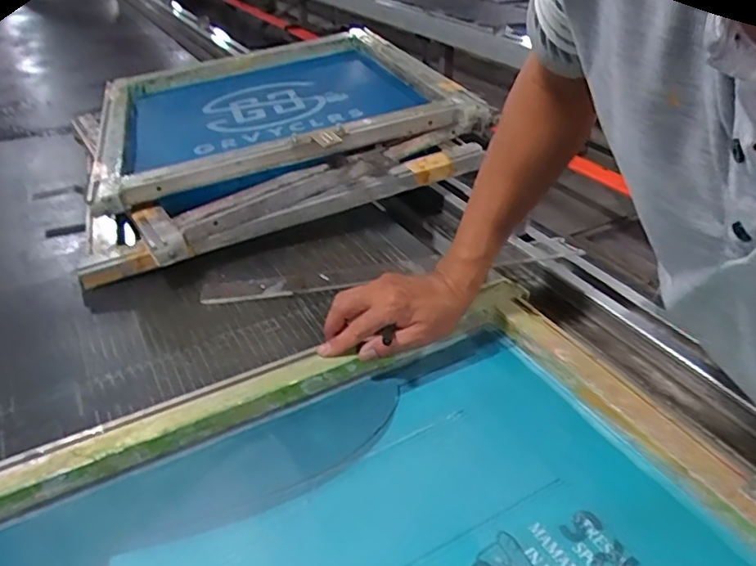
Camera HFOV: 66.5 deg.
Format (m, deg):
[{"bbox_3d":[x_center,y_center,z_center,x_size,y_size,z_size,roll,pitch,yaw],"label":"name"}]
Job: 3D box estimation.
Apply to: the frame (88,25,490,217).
[{"bbox_3d":[-0.186,-0.323,0.984,0.545,0.067,0.545,-15,40,-10],"label":"frame"}]

